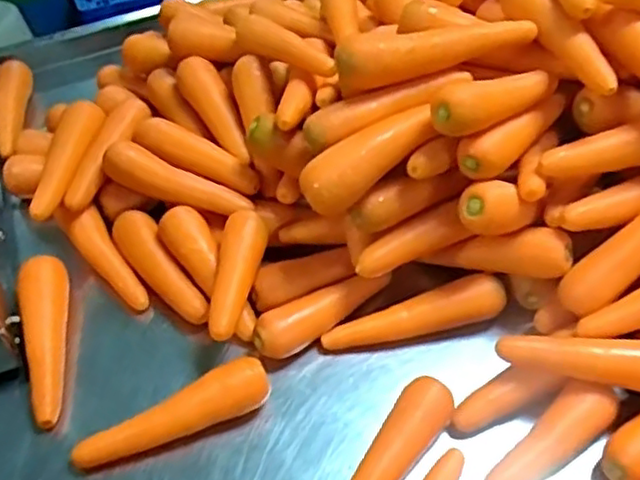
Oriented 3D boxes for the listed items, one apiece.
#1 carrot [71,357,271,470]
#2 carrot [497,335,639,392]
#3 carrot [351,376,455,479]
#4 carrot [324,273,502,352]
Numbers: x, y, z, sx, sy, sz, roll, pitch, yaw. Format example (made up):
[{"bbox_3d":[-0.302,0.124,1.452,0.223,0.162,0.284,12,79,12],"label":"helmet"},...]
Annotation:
[{"bbox_3d":[-0.125,0.156,0.571,0.172,0.044,0.043,-22,51,-16],"label":"carrot"},{"bbox_3d":[0.227,0.094,0.551,0.161,0.032,0.040,11,50,12],"label":"carrot"},{"bbox_3d":[0.060,0.178,0.553,0.043,0.043,0.145,29,56,25],"label":"carrot"},{"bbox_3d":[0.089,0.070,0.639,0.178,0.044,0.044,-10,49,-6],"label":"carrot"}]

